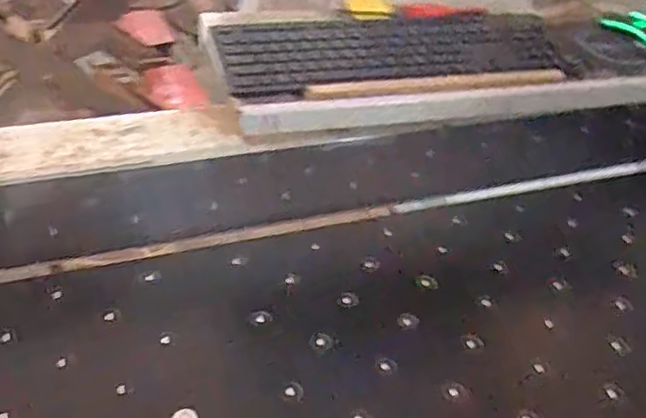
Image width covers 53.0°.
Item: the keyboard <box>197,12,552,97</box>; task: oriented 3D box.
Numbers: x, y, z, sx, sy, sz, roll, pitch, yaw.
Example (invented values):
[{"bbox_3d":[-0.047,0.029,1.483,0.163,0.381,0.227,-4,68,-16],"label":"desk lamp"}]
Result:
[{"bbox_3d":[0.085,-0.195,0.770,0.422,0.034,0.152,-7,37,-16],"label":"keyboard"}]

